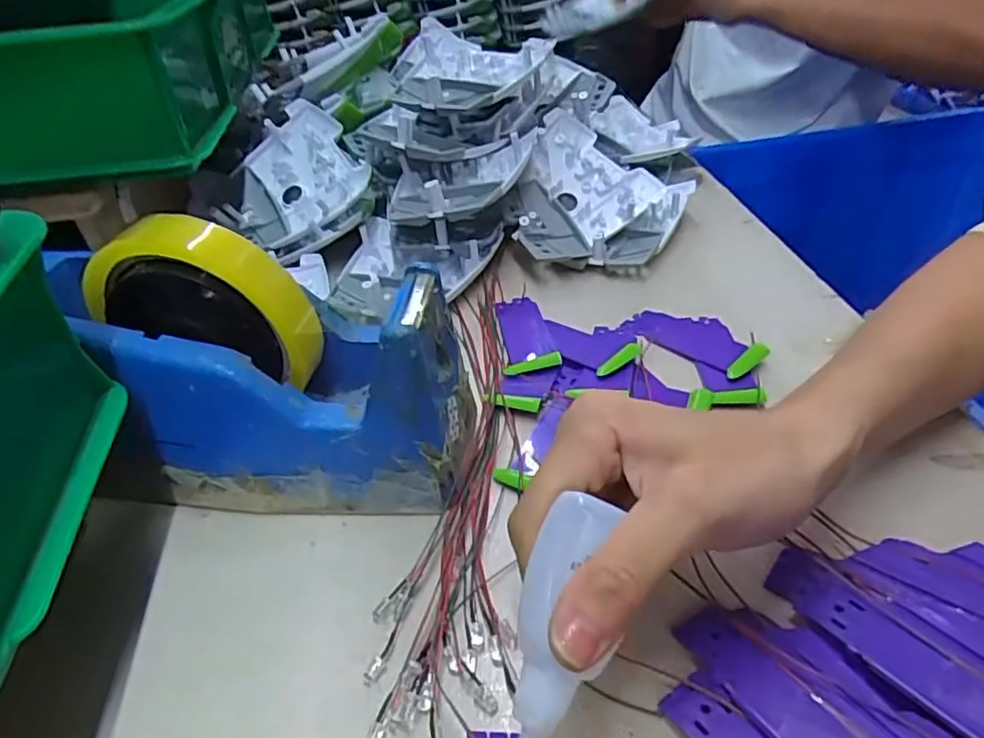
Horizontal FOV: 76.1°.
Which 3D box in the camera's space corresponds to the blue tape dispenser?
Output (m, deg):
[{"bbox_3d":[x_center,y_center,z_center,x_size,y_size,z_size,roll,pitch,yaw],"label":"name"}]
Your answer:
[{"bbox_3d":[-0.103,-0.002,0.277,0.178,0.117,0.074,-2,40,4],"label":"blue tape dispenser"}]

